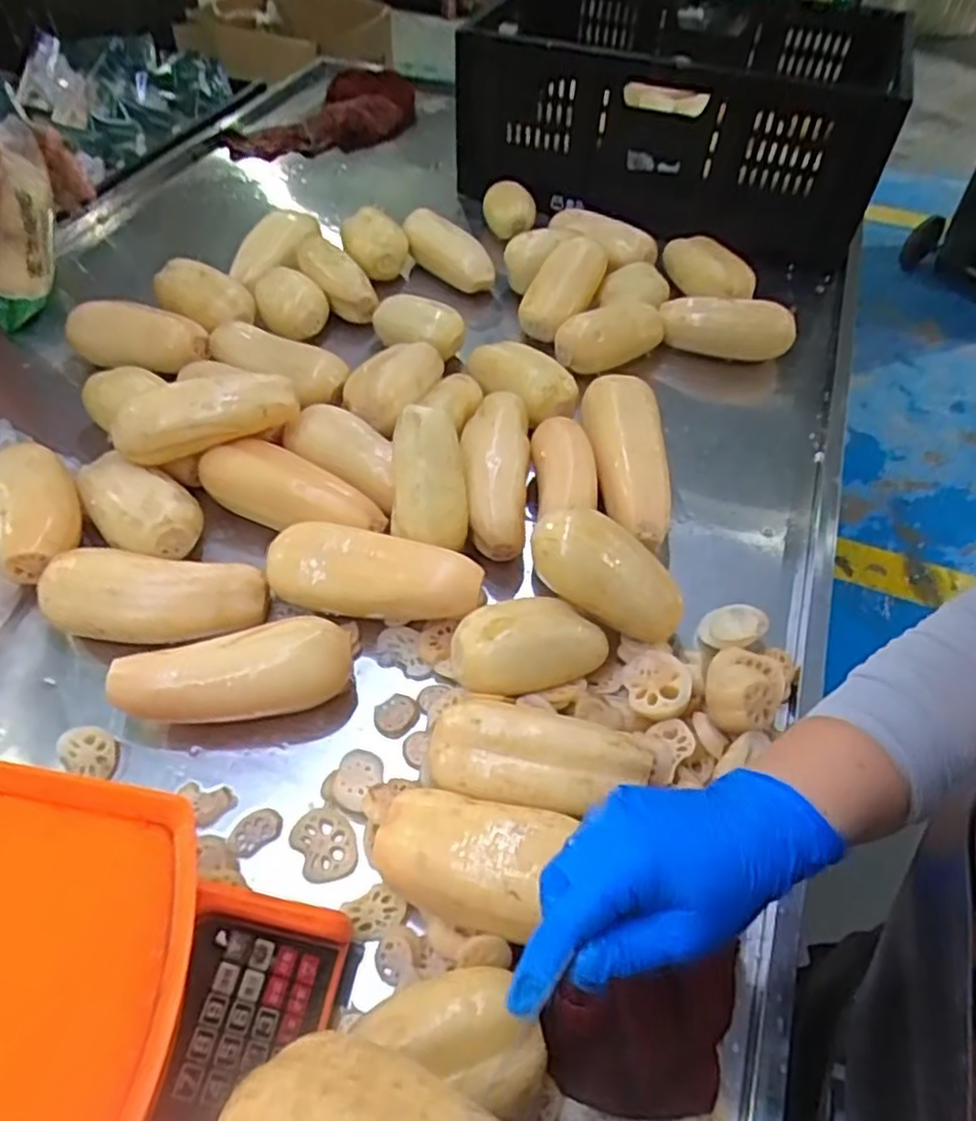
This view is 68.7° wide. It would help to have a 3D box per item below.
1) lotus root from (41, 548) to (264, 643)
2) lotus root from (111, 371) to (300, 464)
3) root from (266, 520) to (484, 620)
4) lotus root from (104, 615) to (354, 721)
[{"bbox_3d":[-0.279,0.028,0.591,0.173,0.056,0.064,1,52,-2],"label":"lotus root"},{"bbox_3d":[-0.261,-0.131,0.662,0.166,0.061,0.055,-8,51,-8],"label":"lotus root"},{"bbox_3d":[-0.096,0.010,0.611,0.181,0.057,0.060,9,52,5],"label":"root"},{"bbox_3d":[-0.195,0.084,0.555,0.170,0.054,0.069,-7,53,-8],"label":"lotus root"}]

